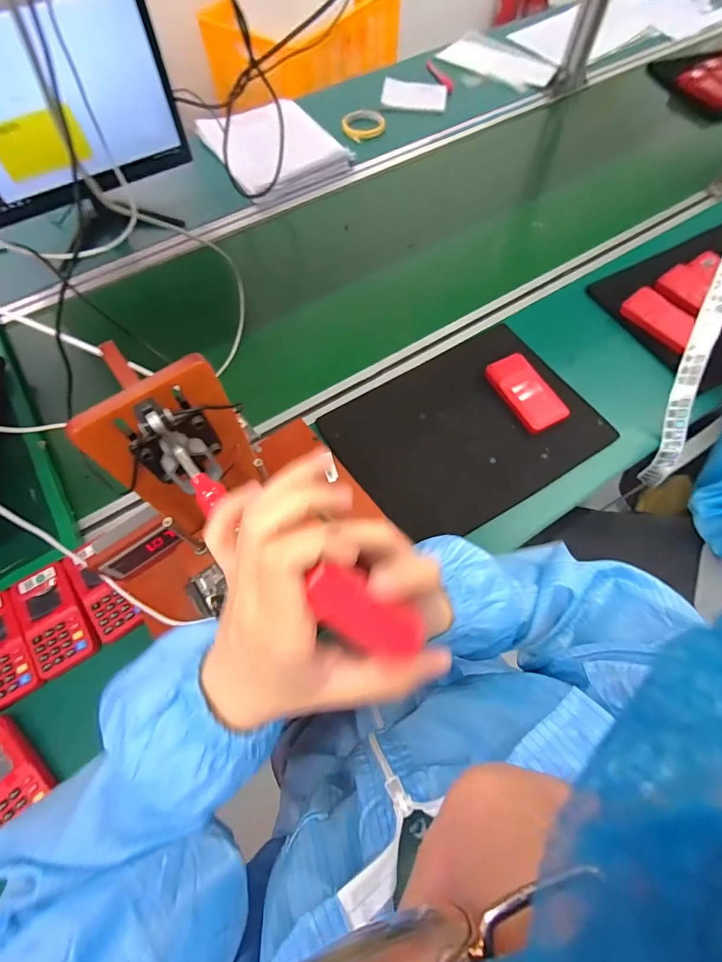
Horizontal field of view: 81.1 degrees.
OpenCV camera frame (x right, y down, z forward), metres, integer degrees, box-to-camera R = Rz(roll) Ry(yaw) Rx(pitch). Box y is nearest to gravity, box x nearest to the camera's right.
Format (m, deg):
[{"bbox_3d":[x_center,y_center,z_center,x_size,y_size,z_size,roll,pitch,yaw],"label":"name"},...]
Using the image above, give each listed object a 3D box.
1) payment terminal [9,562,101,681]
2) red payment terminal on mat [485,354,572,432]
[{"bbox_3d":[-0.357,0.157,0.491,0.064,0.018,0.125,-34,70,-14],"label":"payment terminal"},{"bbox_3d":[0.241,-0.130,0.618,0.068,0.024,0.127,-24,68,-10],"label":"red payment terminal on mat"}]

